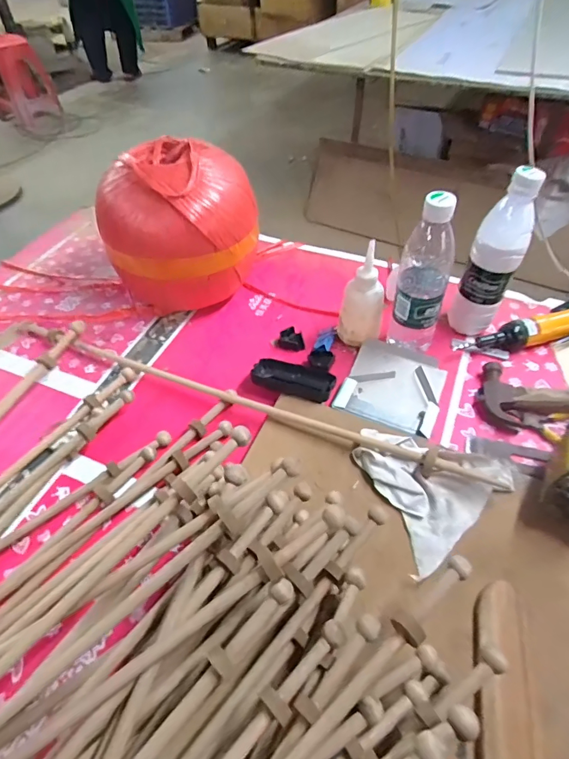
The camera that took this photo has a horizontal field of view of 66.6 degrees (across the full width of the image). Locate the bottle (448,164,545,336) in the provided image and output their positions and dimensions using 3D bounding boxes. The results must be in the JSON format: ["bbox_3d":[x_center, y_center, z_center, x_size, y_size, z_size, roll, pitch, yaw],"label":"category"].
[{"bbox_3d":[0.283,-0.159,0.588,0.067,0.238,0.060,18,53,15],"label":"bottle"}]

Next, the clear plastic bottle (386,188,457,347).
[{"bbox_3d":[0.177,-0.122,0.555,0.068,0.226,0.065,14,52,12],"label":"clear plastic bottle"}]

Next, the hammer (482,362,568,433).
[{"bbox_3d":[0.396,0.018,0.549,0.269,0.063,0.092,6,51,6],"label":"hammer"}]

